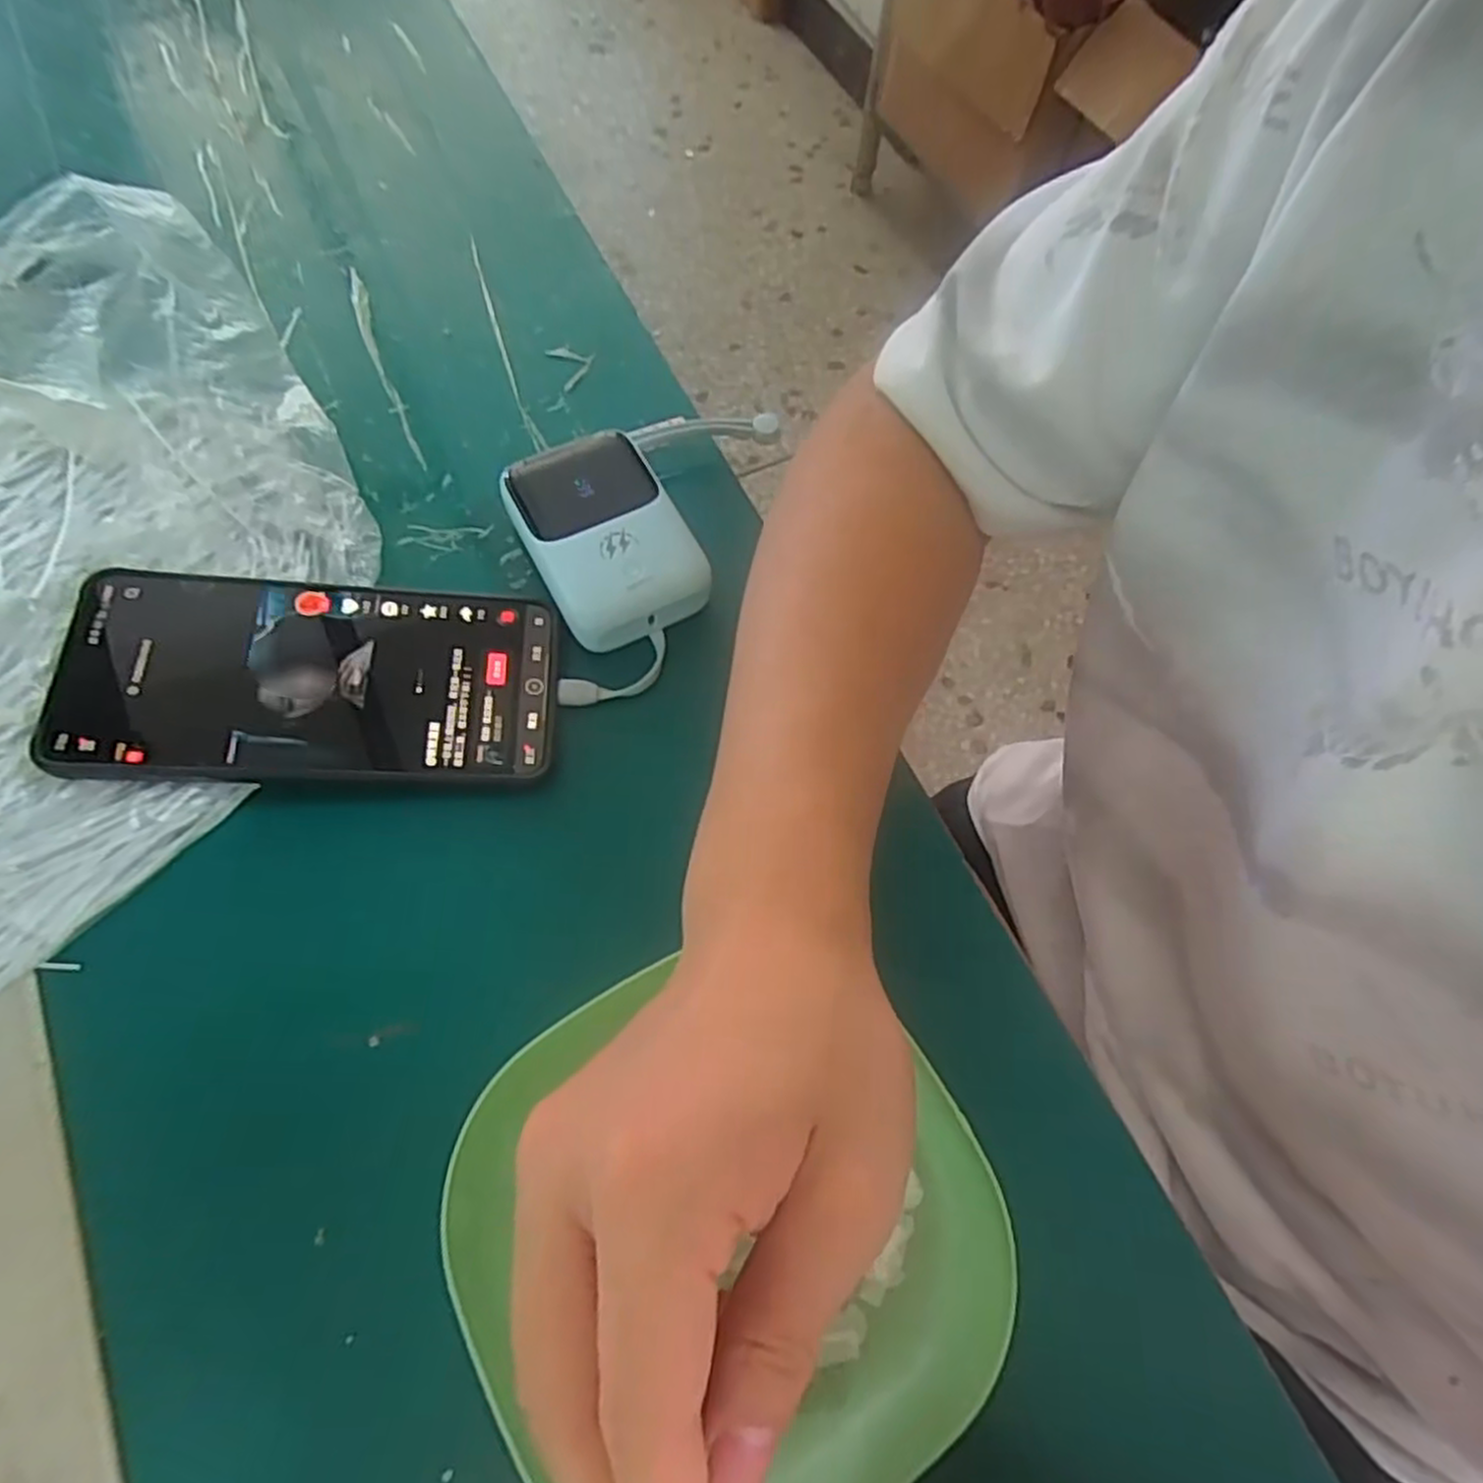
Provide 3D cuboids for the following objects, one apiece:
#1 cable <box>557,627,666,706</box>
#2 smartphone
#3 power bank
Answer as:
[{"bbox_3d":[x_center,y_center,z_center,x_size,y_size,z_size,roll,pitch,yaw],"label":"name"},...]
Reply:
[{"bbox_3d":[-0.048,-0.026,0.305,0.048,0.004,0.018,-31,72,-13],"label":"cable"},{"bbox_3d":[-0.152,-0.023,0.283,0.163,0.004,0.077,2,67,-11],"label":"smartphone"},{"bbox_3d":[-0.056,-0.083,0.319,0.059,0.026,0.088,-26,71,-11],"label":"power bank"}]

